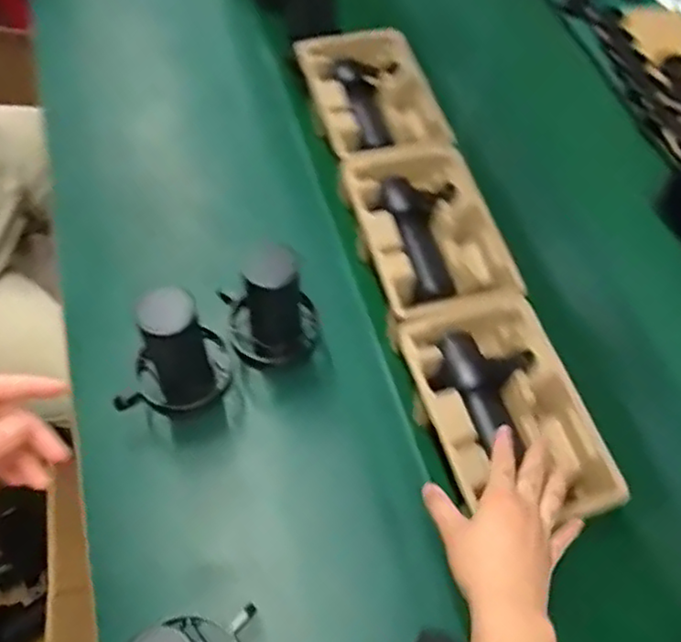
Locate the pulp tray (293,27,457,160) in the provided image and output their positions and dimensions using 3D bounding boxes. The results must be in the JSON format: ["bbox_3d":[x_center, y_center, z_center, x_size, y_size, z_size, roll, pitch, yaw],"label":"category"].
[{"bbox_3d":[0.037,-0.292,0.889,0.161,0.054,0.235,-11,60,-10],"label":"pulp tray"}]

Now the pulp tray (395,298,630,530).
[{"bbox_3d":[0.156,0.094,0.653,0.147,0.052,0.220,-14,60,-7],"label":"pulp tray"}]

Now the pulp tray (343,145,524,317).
[{"bbox_3d":[0.095,-0.099,0.761,0.157,0.070,0.218,-12,60,-10],"label":"pulp tray"}]

